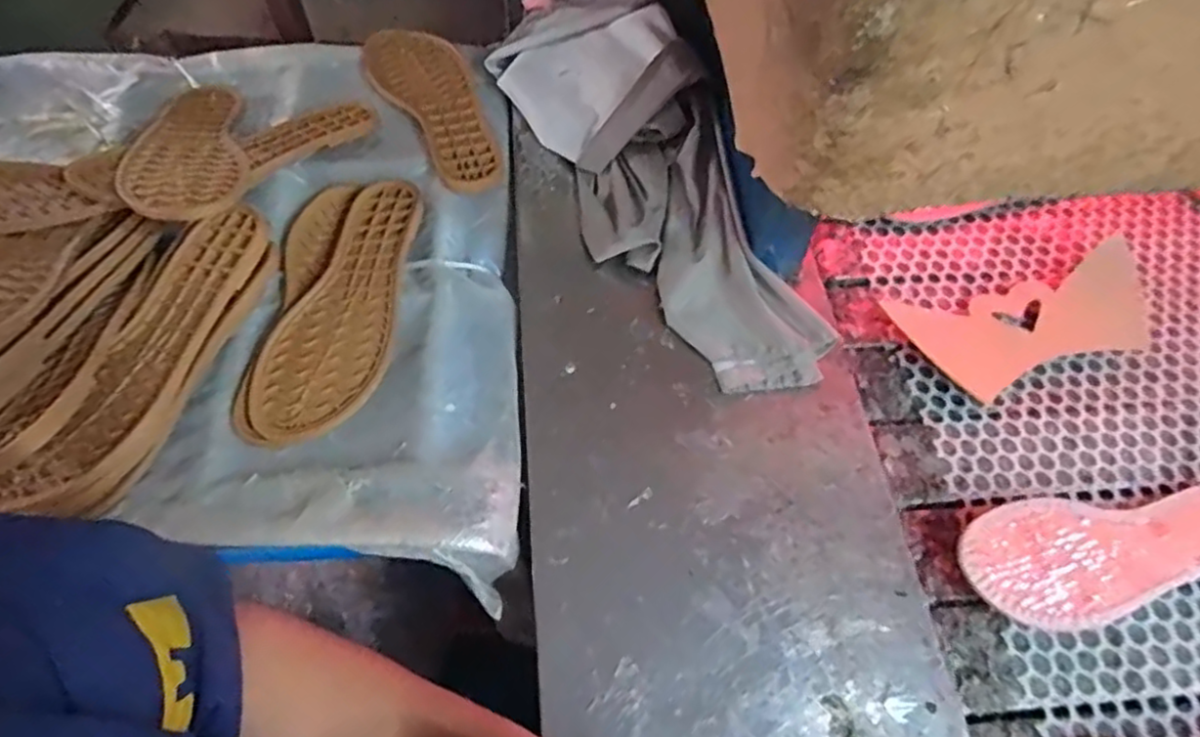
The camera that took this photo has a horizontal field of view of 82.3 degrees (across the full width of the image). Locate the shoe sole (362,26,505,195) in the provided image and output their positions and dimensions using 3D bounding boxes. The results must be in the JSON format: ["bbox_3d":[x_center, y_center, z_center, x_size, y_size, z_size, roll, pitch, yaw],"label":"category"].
[{"bbox_3d":[-0.146,-0.247,0.633,0.084,0.012,0.234,-28,63,-15],"label":"shoe sole"}]

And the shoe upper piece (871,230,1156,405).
[{"bbox_3d":[0.348,-0.039,0.548,0.199,0.028,0.097,-12,60,-7],"label":"shoe upper piece"}]

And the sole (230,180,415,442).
[{"bbox_3d":[-0.196,-0.056,0.513,0.093,0.012,0.237,3,59,2],"label":"sole"}]

